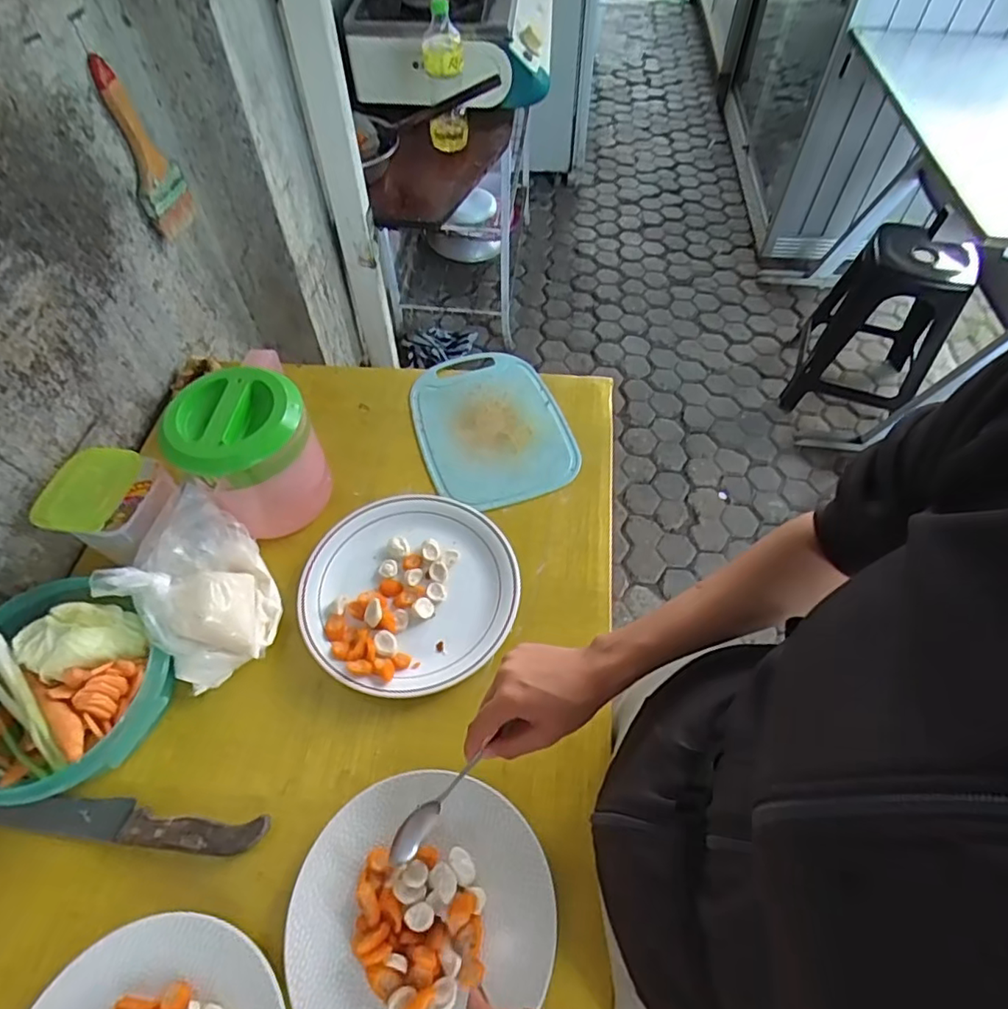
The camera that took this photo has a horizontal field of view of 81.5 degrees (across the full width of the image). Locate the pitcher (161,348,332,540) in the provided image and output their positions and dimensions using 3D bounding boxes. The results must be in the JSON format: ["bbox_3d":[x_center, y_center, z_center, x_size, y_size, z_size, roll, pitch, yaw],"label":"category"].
[{"bbox_3d":[-0.277,-0.069,0.639,0.131,0.129,0.151,-29,62,-17],"label":"pitcher"}]

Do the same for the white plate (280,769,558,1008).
[{"bbox_3d":[-0.069,0.316,0.454,0.200,0.024,0.185,0,57,0],"label":"white plate"}]

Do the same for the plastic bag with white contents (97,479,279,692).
[{"bbox_3d":[-0.296,0.074,0.563,0.124,0.100,0.152,-40,65,-23],"label":"plastic bag with white contents"}]

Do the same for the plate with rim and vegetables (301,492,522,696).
[{"bbox_3d":[-0.098,0.088,0.621,0.216,0.028,0.222,0,57,0],"label":"plate with rim and vegetables"}]

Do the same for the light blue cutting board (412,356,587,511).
[{"bbox_3d":[-0.021,-0.107,0.767,0.181,0.014,0.254,-16,59,-10],"label":"light blue cutting board"}]

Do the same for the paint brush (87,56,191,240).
[{"bbox_3d":[-0.459,-0.451,0.753,0.028,0.202,0.073,0,57,0],"label":"paint brush"}]

